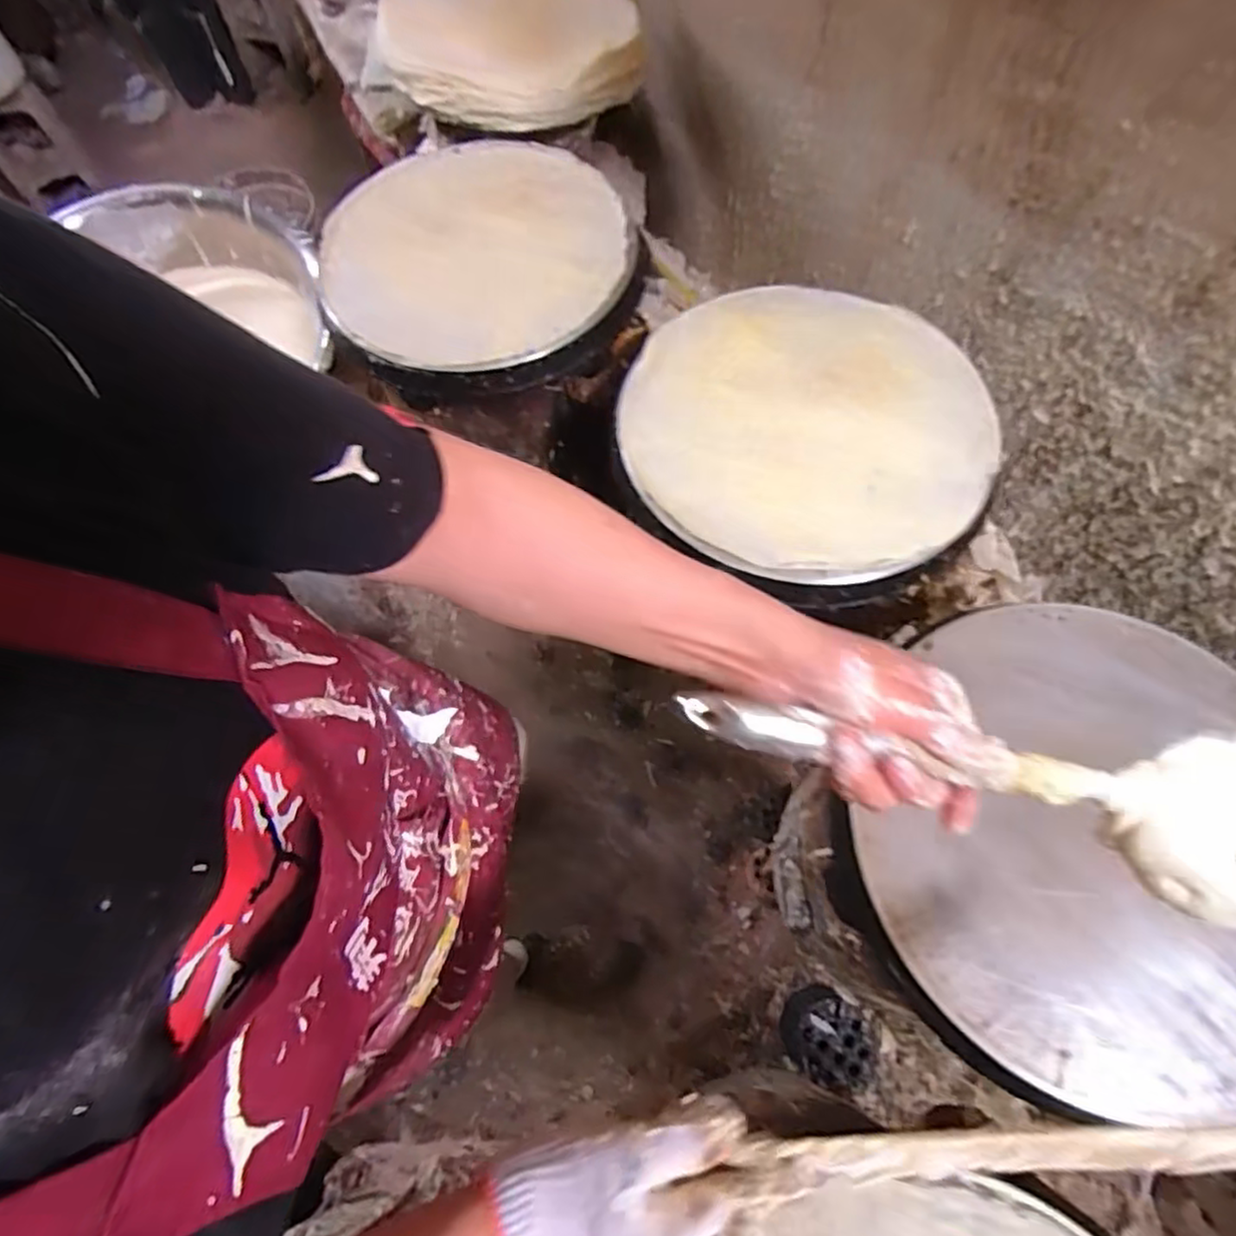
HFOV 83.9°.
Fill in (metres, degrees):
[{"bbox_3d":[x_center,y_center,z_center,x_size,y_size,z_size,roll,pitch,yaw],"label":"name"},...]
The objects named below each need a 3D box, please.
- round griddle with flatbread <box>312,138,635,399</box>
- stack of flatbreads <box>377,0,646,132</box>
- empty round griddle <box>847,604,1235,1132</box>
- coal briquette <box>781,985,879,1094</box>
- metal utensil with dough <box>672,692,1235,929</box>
[{"bbox_3d":[-0.173,-0.448,0.853,0.367,0.046,0.385,-1,66,2],"label":"round griddle with flatbread"},{"bbox_3d":[-0.151,-0.824,0.974,0.360,0.061,0.304,-9,66,-2],"label":"stack of flatbreads"},{"bbox_3d":[0.385,0.170,0.537,0.342,0.028,0.379,26,70,13],"label":"empty round griddle"},{"bbox_3d":[0.256,0.514,0.846,0.117,0.066,0.102,39,73,17],"label":"coal briquette"},{"bbox_3d":[0.199,0.087,0.344,0.340,0.065,0.092,12,67,-2],"label":"metal utensil with dough"}]

